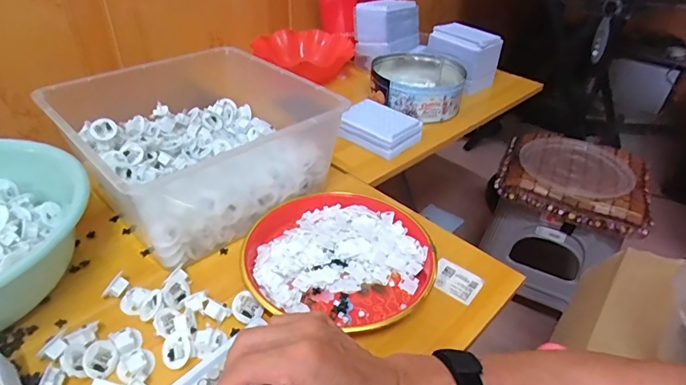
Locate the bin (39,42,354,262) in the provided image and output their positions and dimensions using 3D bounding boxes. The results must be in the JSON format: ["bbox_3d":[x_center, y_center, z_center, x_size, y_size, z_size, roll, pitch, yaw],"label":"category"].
[{"bbox_3d":[-0.187,-0.066,0.607,0.264,0.139,0.309,32,45,33],"label":"bin"}]

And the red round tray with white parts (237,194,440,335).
[{"bbox_3d":[-0.004,0.074,0.540,0.224,0.032,0.197,3,36,0],"label":"red round tray with white parts"}]

